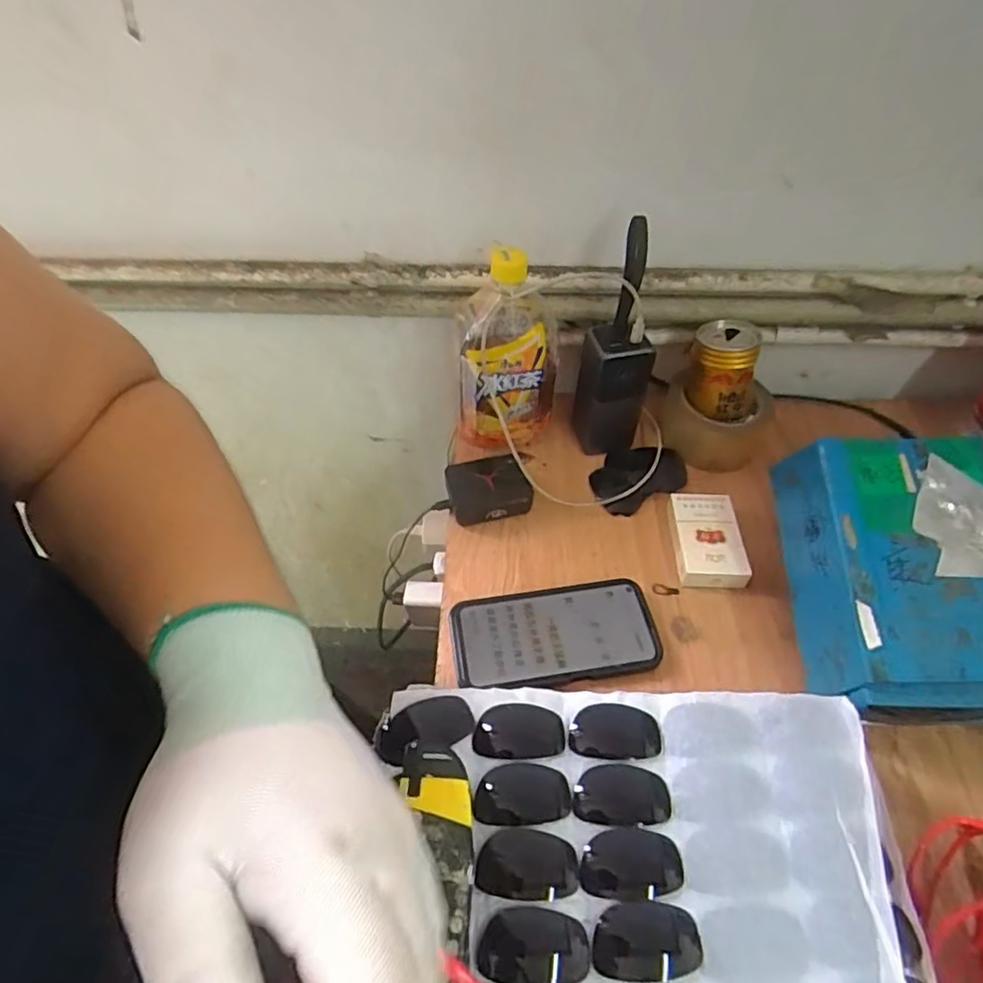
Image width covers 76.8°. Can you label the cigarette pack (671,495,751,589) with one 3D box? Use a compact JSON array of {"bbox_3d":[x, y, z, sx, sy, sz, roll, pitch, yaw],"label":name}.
[{"bbox_3d":[0.192,0.042,0.556,0.056,0.023,0.089,-1,51,-1],"label":"cigarette pack"}]

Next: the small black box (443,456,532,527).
[{"bbox_3d":[-0.003,-0.002,0.585,0.076,0.030,0.055,-5,51,-4],"label":"small black box"}]

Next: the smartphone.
[{"bbox_3d":[0.052,0.117,0.504,0.162,0.013,0.080,-7,51,-6],"label":"smartphone"}]

